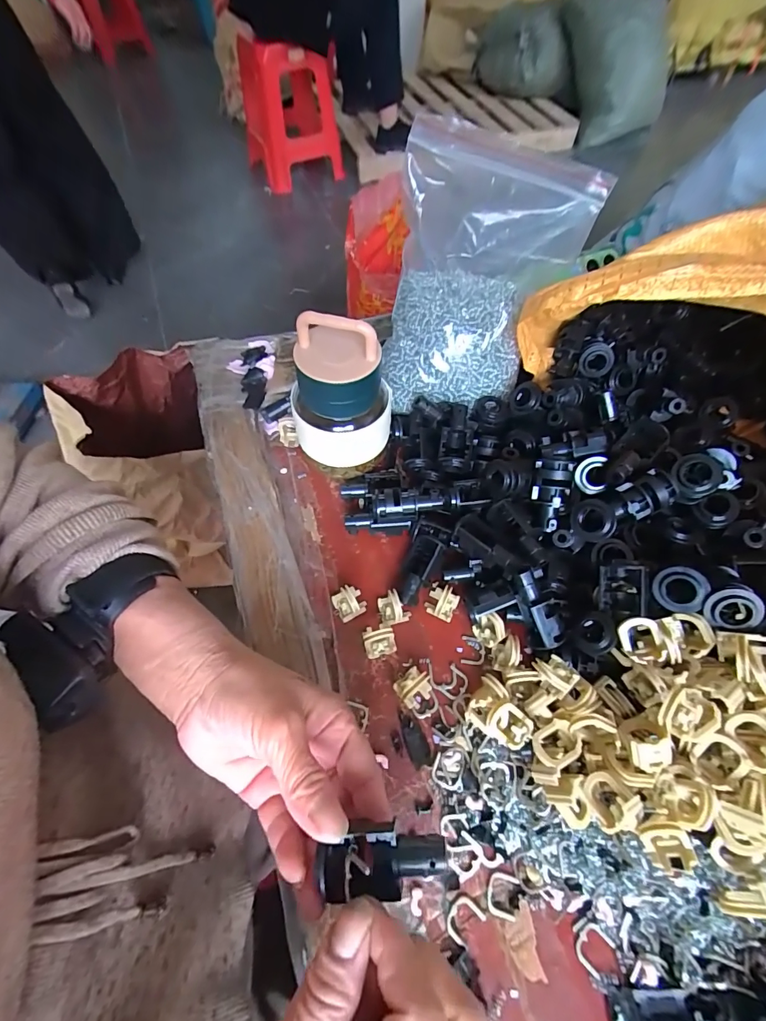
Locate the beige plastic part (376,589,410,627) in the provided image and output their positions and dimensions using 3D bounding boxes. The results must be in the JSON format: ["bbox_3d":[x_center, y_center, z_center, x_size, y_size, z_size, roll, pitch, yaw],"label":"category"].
[{"bbox_3d":[0.008,0.069,0.300,0.021,0.019,0.022,-15,61,-8],"label":"beige plastic part"}]

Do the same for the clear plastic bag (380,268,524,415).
[{"bbox_3d":[0.055,-0.145,0.351,0.109,0.064,0.095,-5,60,-3],"label":"clear plastic bag"}]

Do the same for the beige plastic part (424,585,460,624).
[{"bbox_3d":[0.043,0.066,0.304,0.021,0.019,0.020,24,63,14],"label":"beige plastic part"}]

